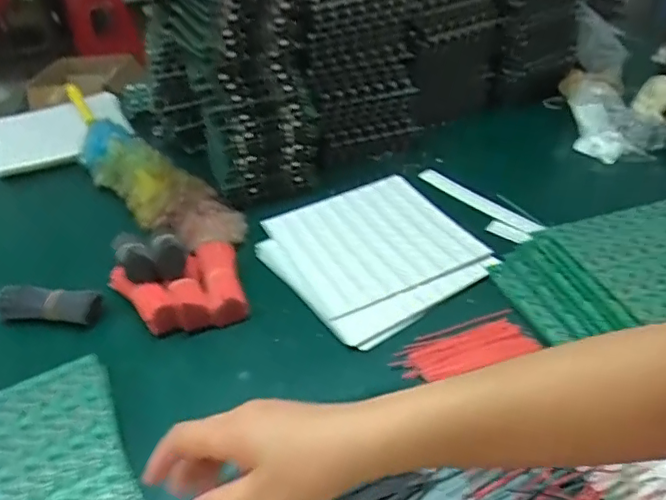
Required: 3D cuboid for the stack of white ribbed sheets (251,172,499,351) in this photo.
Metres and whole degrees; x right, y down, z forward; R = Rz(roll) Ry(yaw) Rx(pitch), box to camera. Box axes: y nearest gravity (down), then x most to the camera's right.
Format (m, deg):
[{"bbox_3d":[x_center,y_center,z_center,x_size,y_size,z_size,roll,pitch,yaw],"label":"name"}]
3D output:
[{"bbox_3d":[0.043,-0.008,0.692,0.221,0.023,0.251,-26,42,-25],"label":"stack of white ribbed sheets"}]

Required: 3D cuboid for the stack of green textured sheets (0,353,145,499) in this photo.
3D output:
[{"bbox_3d":[-0.242,0.180,0.494,0.106,0.023,0.197,-22,40,-20],"label":"stack of green textured sheets"}]

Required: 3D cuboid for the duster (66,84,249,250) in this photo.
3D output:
[{"bbox_3d":[-0.336,-0.147,0.885,0.102,0.060,0.584,-31,44,-29],"label":"duster"}]

